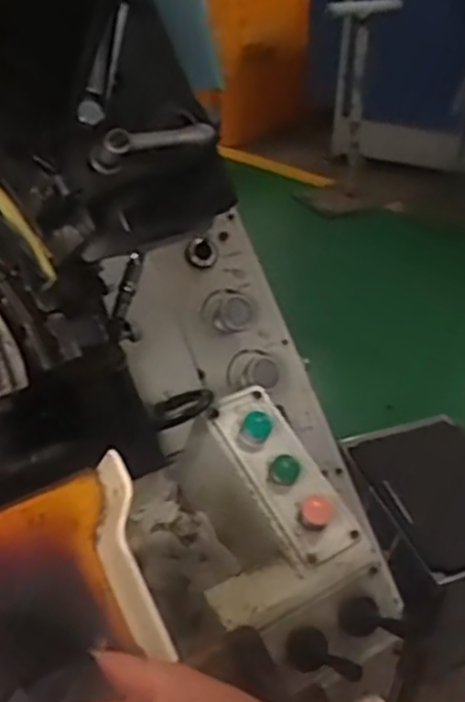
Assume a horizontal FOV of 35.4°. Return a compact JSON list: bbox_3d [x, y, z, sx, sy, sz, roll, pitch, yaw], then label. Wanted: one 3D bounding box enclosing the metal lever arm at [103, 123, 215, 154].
[{"bbox_3d":[-0.050,-0.147,0.495,0.073,0.015,0.014,-13,38,-13],"label":"metal lever arm"}]

